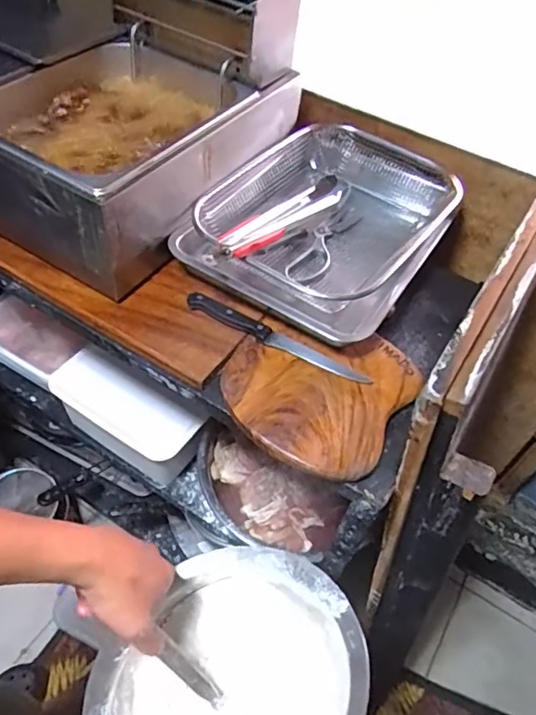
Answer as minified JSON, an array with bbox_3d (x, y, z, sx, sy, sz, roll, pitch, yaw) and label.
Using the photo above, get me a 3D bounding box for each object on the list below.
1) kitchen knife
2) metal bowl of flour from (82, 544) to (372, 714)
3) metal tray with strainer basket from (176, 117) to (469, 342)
[{"bbox_3d":[0.012,-0.025,0.674,0.244,0.017,0.032,25,52,14],"label":"kitchen knife"},{"bbox_3d":[-0.031,0.332,0.543,0.266,0.087,0.274,-12,33,8],"label":"metal bowl of flour"},{"bbox_3d":[0.088,-0.196,0.779,0.281,0.093,0.406,29,53,17],"label":"metal tray with strainer basket"}]

